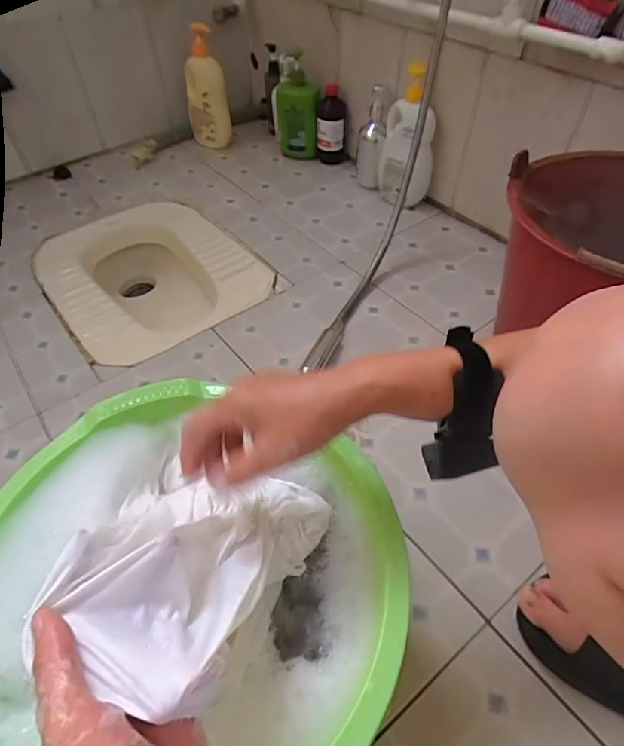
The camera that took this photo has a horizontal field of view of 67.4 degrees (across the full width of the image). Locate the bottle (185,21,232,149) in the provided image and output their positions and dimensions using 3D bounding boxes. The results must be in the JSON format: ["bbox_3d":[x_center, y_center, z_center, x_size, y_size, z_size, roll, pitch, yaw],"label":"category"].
[{"bbox_3d":[-0.267,-0.701,1.175,0.104,0.277,0.089,-11,51,-6],"label":"bottle"}]

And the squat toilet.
[{"bbox_3d":[-0.326,-0.144,1.021,0.375,0.233,0.444,-32,56,-24],"label":"squat toilet"}]

